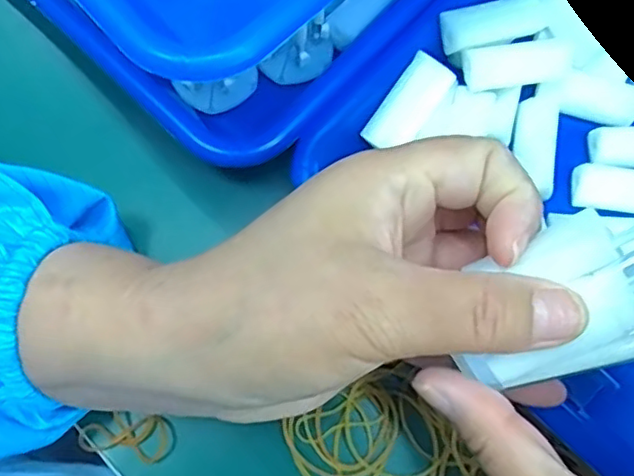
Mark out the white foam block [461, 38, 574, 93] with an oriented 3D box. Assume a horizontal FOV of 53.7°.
[{"bbox_3d":[0.088,-0.075,0.277,0.047,0.019,0.016,-9,76,-3],"label":"white foam block"}]

